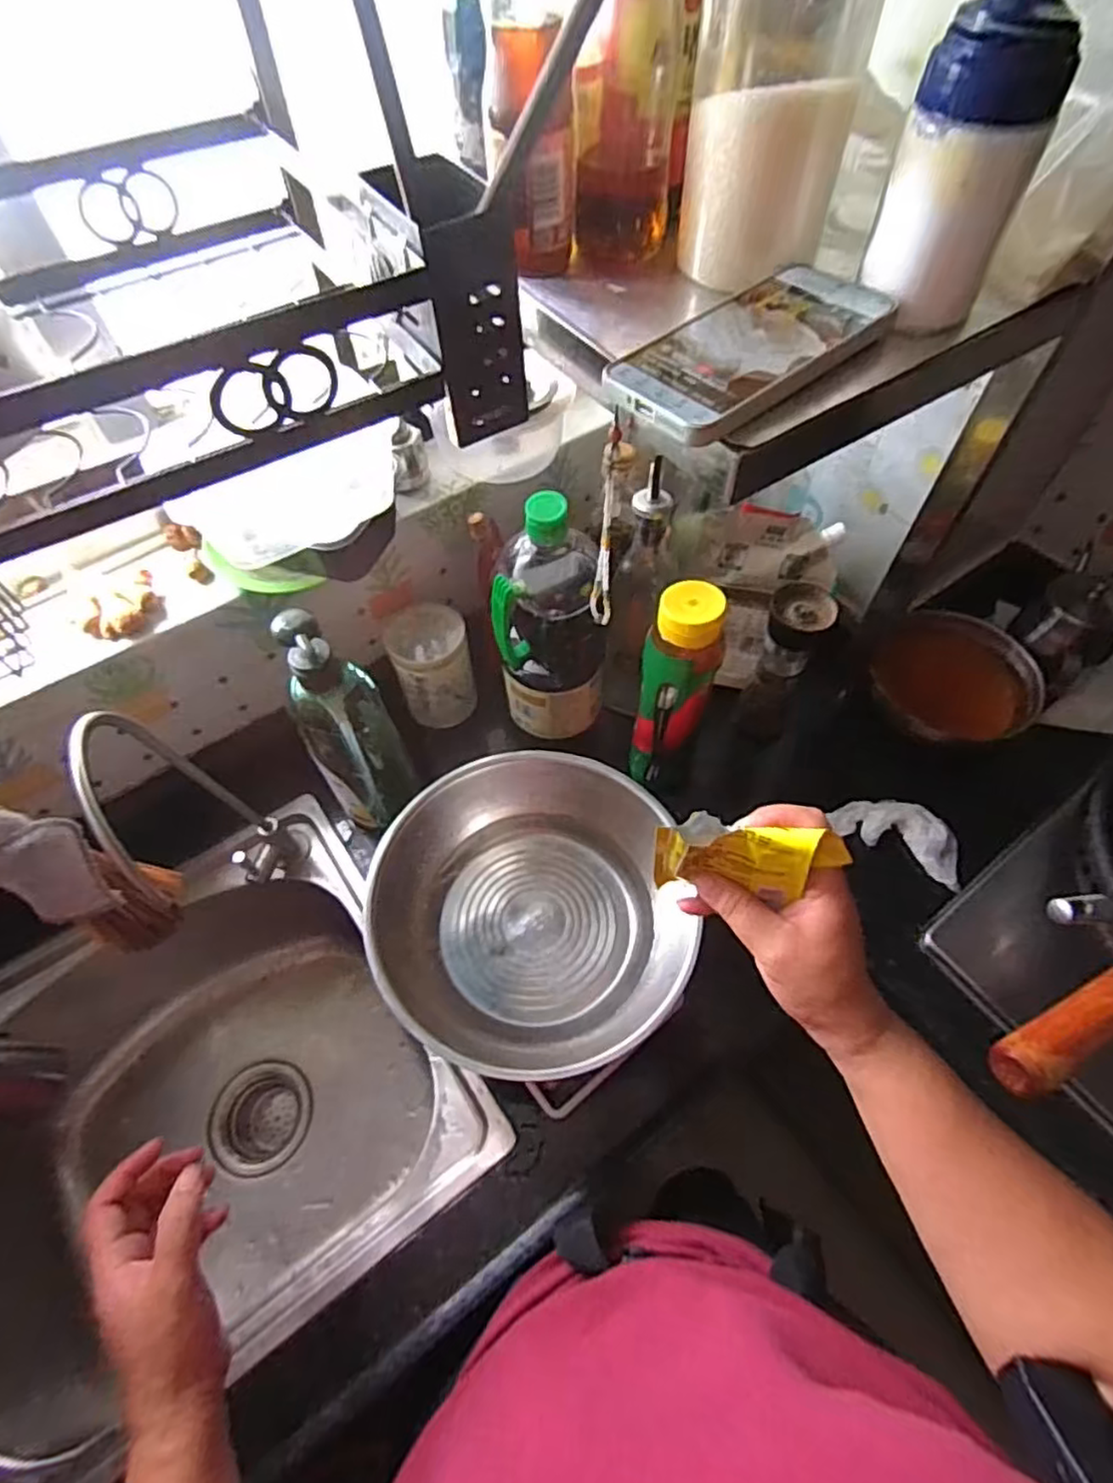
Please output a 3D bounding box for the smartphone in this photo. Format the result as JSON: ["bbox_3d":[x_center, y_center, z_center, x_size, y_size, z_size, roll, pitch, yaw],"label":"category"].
[{"bbox_3d":[0.100,-0.204,0.345,0.080,0.014,0.153,39,66,23],"label":"smartphone"}]

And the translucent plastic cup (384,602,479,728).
[{"bbox_3d":[-0.132,-0.081,0.730,0.078,0.129,0.069,-17,59,-9],"label":"translucent plastic cup"}]

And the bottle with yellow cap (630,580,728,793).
[{"bbox_3d":[0.109,-0.039,0.623,0.063,0.227,0.063,13,59,9],"label":"bottle with yellow cap"}]

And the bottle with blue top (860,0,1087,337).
[{"bbox_3d":[0.195,-0.281,0.314,0.061,0.142,0.050,26,62,17],"label":"bottle with blue top"}]

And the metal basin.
[{"bbox_3d":[-0.021,0.142,0.577,0.250,0.075,0.253,-1,57,1],"label":"metal basin"}]

